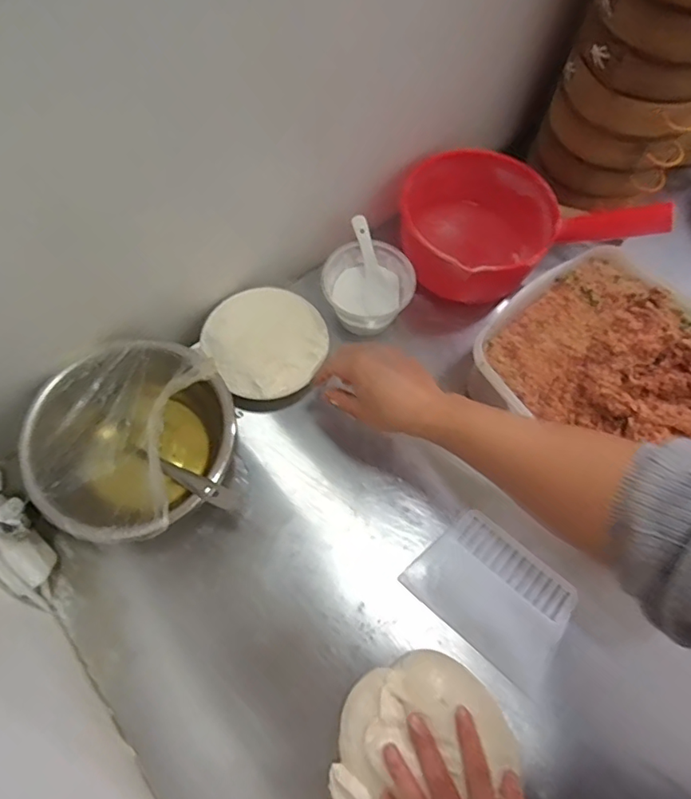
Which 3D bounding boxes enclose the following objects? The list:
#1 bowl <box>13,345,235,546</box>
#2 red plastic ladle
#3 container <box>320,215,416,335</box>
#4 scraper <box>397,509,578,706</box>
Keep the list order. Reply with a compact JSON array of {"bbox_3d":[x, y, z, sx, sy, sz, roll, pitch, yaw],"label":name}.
[{"bbox_3d":[-0.235,0.060,0.608,0.204,0.128,0.207,1,67,-2],"label":"bowl"},{"bbox_3d":[0.226,-0.229,0.717,0.310,0.161,0.189,9,67,2],"label":"red plastic ladle"},{"bbox_3d":[0.025,-0.148,0.693,0.111,0.084,0.112,38,71,13],"label":"container"},{"bbox_3d":[0.171,0.218,0.595,0.176,0.014,0.123,39,71,14],"label":"scraper"}]

